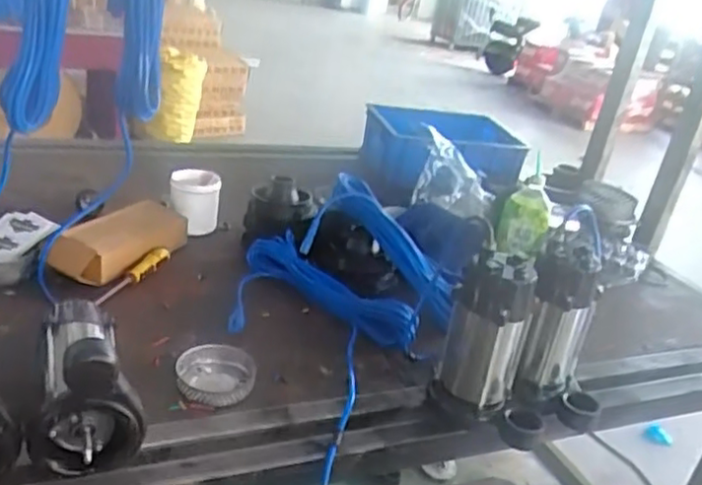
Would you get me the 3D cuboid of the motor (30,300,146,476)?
[{"bbox_3d":[-0.325,0.139,0.811,0.105,0.146,0.231,-4,29,-28],"label":"motor"}]

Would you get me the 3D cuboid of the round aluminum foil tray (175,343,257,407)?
[{"bbox_3d":[-0.186,0.182,0.934,0.105,0.029,0.101,4,29,-2],"label":"round aluminum foil tray"}]

